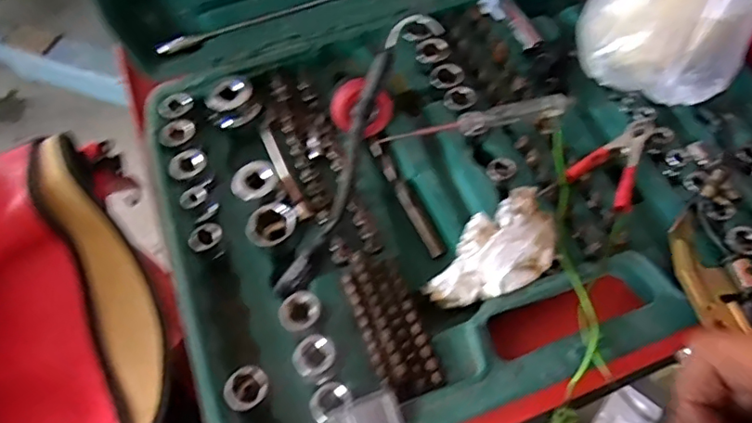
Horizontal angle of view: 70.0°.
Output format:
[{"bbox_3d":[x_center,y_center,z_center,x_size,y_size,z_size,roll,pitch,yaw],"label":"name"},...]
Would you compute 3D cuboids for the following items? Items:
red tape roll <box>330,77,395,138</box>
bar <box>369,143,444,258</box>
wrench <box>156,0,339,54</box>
[{"bbox_3d":[-0.011,-0.078,0.406,0.044,0.043,0.017,-27,21,5],"label":"red tape roll"},{"bbox_3d":[0.022,-0.010,0.407,0.011,0.011,0.101,-26,66,-11],"label":"bar"},{"bbox_3d":[-0.078,-0.172,0.461,0.218,0.012,0.017,-18,64,-7],"label":"wrench"}]

